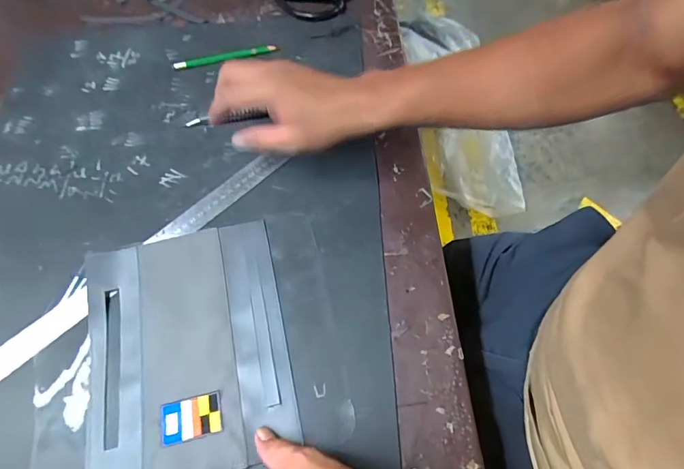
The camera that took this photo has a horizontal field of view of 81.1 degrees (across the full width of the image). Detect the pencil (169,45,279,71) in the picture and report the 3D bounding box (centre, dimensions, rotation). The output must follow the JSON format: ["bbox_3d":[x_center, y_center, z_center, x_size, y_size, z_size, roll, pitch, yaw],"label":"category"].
[{"bbox_3d":[-0.155,-0.237,0.534,0.140,0.012,0.012,-10,62,-3],"label":"pencil"}]

